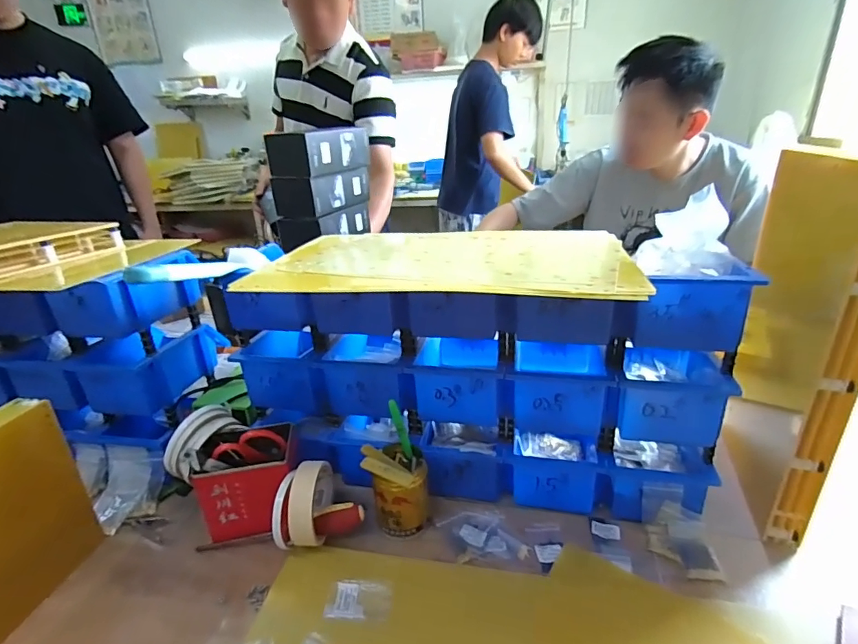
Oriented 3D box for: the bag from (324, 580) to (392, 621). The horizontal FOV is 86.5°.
[{"bbox_3d":[-0.068,0.275,0.451,0.060,0.004,0.037,0,24,7],"label":"bag"}]

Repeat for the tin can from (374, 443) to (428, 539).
[{"bbox_3d":[-0.032,0.197,0.538,0.062,0.079,0.076,-3,23,-1],"label":"tin can"}]

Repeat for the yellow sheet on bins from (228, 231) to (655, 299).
[{"bbox_3d":[0.020,-0.074,0.513,0.379,0.012,0.230,3,24,11],"label":"yellow sheet on bins"}]

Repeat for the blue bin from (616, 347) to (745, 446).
[{"bbox_3d":[0.276,0.066,0.541,0.105,0.074,0.169,5,25,18],"label":"blue bin"}]

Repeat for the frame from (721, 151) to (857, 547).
[{"bbox_3d":[0.396,0.017,0.512,0.030,0.381,0.214,3,24,12],"label":"frame"}]

